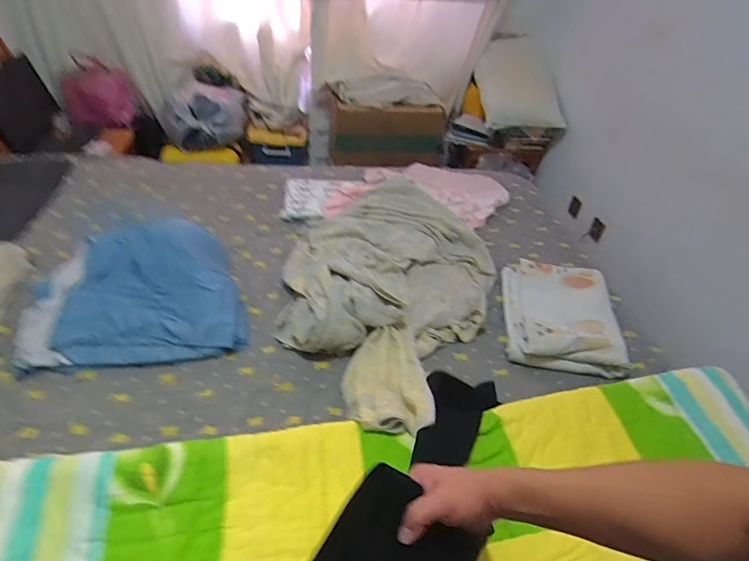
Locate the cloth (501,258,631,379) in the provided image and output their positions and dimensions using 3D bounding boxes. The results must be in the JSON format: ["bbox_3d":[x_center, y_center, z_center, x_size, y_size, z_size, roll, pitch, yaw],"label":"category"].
[{"bbox_3d":[0.531,0.094,1.311,0.310,0.080,0.394,12,40,6],"label":"cloth"}]

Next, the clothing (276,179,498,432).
[{"bbox_3d":[0.031,-0.007,1.345,0.637,0.146,0.965,21,42,17],"label":"clothing"}]

